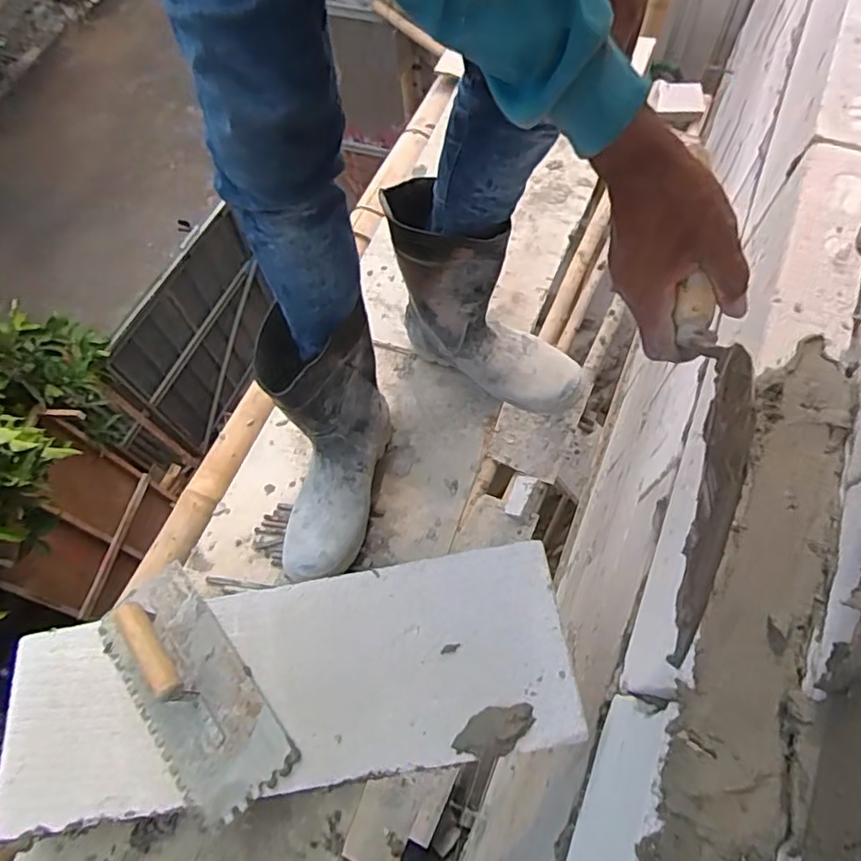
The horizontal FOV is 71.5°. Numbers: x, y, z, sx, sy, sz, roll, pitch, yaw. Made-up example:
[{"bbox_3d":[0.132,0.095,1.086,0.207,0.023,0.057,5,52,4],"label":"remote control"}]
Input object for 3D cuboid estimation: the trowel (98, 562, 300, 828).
[{"bbox_3d":[-0.253,0.259,0.607,0.113,0.072,0.262,-38,69,-13],"label":"trowel"}]

